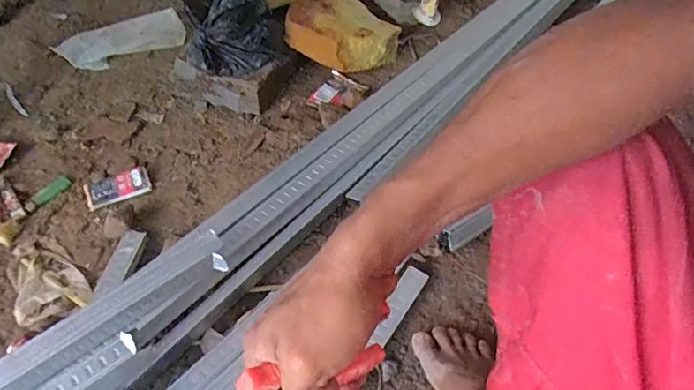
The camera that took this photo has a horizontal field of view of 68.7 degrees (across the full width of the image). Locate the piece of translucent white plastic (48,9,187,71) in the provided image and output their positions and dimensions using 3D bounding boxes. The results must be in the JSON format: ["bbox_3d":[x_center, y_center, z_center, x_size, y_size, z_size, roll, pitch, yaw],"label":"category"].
[{"bbox_3d":[-0.506,-0.349,1.148,0.265,0.013,0.138,-24,61,-16],"label":"piece of translucent white plastic"}]

